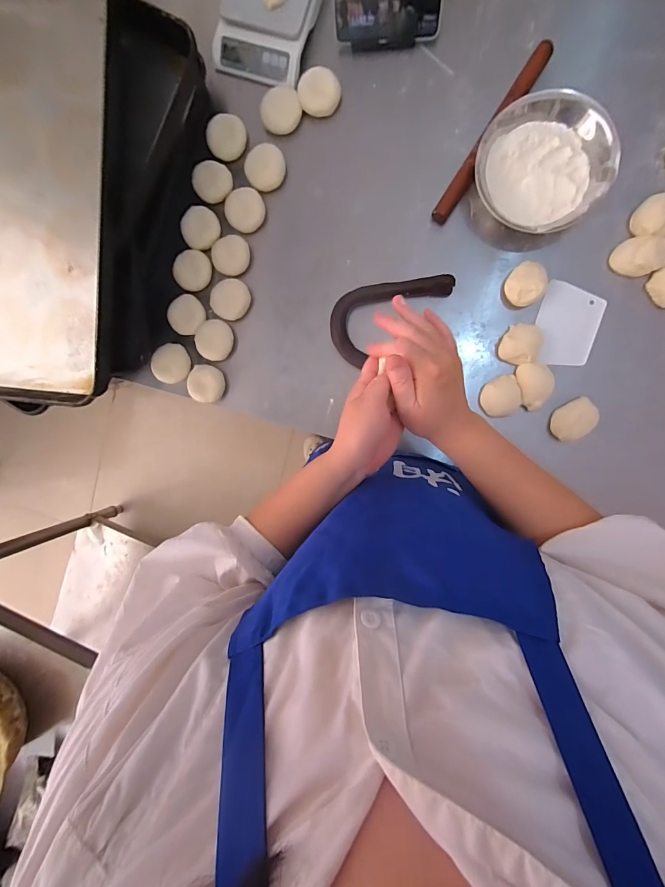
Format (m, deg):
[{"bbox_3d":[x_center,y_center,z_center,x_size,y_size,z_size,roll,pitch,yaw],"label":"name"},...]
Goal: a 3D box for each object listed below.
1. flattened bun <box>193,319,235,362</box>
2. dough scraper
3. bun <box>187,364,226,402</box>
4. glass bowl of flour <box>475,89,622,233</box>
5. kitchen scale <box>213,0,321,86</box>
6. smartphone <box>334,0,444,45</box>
[{"bbox_3d":[-0.210,-0.184,0.647,0.064,0.016,0.068,1,94,8],"label":"flattened bun"},{"bbox_3d":[0.376,-0.190,0.581,0.088,0.005,0.124,17,97,14],"label":"dough scraper"},{"bbox_3d":[-0.229,-0.108,0.654,0.060,0.021,0.065,1,94,8],"label":"bun"},{"bbox_3d":[0.309,-0.403,0.536,0.183,0.057,0.178,-1,94,8],"label":"glass bowl of flour"},{"bbox_3d":[-0.103,-0.692,0.576,0.153,0.036,0.181,22,97,6],"label":"kitchen scale"},{"bbox_3d":[0.085,-0.665,0.548,0.161,0.013,0.078,2,137,7],"label":"smartphone"}]

